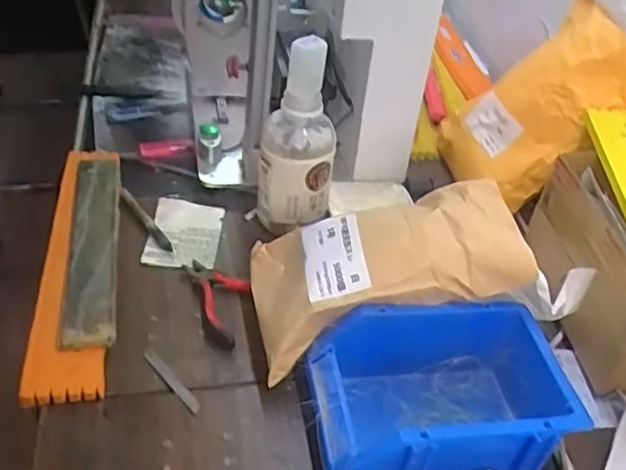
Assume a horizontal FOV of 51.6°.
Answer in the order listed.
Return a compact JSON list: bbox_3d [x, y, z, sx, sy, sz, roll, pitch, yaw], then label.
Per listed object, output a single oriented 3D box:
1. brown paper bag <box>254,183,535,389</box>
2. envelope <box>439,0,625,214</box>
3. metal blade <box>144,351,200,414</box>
[{"bbox_3d":[0.053,0.026,0.534,0.230,0.061,0.134,-16,38,11],"label":"brown paper bag"},{"bbox_3d":[0.247,-0.144,0.740,0.050,0.241,0.165,15,40,-43],"label":"envelope"},{"bbox_3d":[-0.116,0.117,0.530,0.010,0.004,0.077,-27,50,-35],"label":"metal blade"}]

